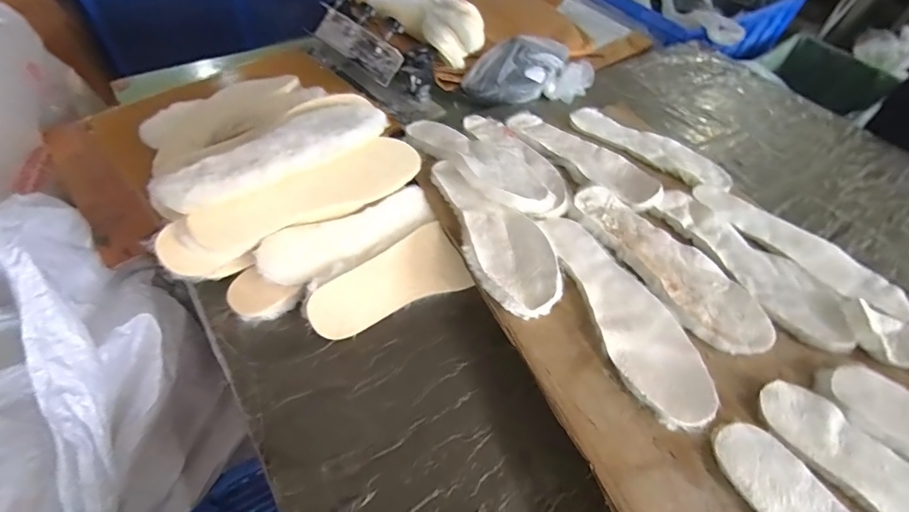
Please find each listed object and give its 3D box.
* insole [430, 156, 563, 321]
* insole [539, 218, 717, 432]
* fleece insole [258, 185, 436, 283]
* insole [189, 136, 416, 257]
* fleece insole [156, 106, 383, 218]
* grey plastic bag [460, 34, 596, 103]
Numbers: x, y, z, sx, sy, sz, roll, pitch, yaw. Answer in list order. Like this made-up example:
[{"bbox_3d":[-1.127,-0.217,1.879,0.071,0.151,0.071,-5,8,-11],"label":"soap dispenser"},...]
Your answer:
[{"bbox_3d":[0.053,-0.040,0.534,0.101,0.029,0.265,-8,55,-15],"label":"insole"},{"bbox_3d":[0.185,0.052,0.473,0.087,0.011,0.276,-8,46,-12],"label":"insole"},{"bbox_3d":[-0.122,-0.023,0.530,0.222,0.017,0.077,-27,71,-30],"label":"fleece insole"},{"bbox_3d":[-0.162,-0.072,0.515,0.271,0.069,0.012,-31,27,-26],"label":"insole"},{"bbox_3d":[-0.195,-0.128,0.511,0.087,0.019,0.287,38,54,17],"label":"fleece insole"},{"bbox_3d":[0.140,-0.345,0.809,0.243,0.098,0.077,-2,47,-3],"label":"grey plastic bag"}]

